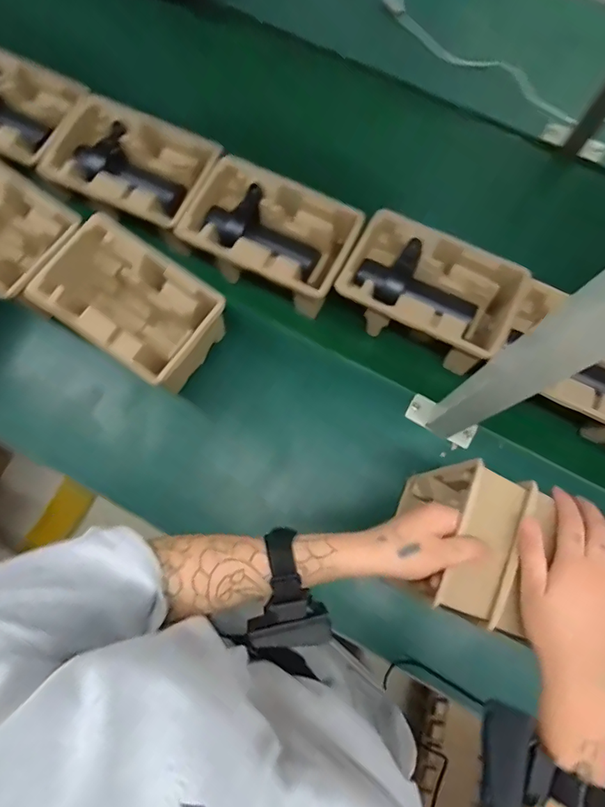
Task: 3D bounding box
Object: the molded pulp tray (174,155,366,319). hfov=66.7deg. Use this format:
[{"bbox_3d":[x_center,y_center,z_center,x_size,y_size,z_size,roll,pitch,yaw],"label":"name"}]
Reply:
[{"bbox_3d":[-0.048,-0.241,0.668,0.232,0.064,0.164,26,79,5],"label":"molded pulp tray"}]

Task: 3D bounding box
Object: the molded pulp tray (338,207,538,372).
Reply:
[{"bbox_3d":[0.178,-0.156,0.661,0.236,0.089,0.147,26,79,5],"label":"molded pulp tray"}]

